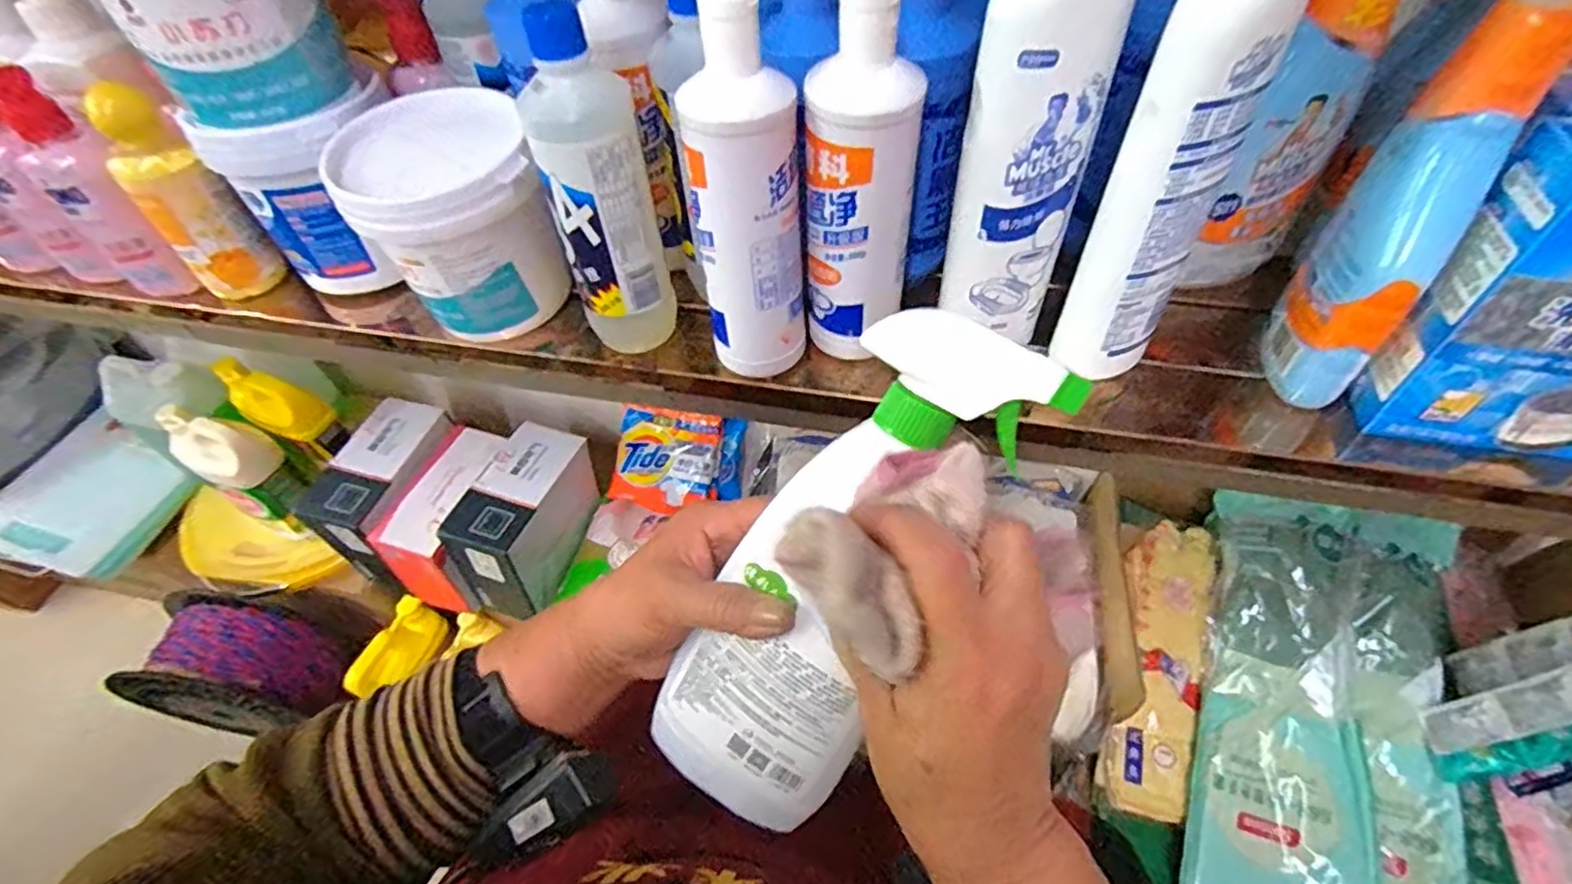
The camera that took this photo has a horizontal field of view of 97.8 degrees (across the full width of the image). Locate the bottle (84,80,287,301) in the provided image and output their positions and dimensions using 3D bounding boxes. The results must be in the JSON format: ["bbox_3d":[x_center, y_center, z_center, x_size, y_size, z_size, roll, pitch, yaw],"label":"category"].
[{"bbox_3d":[-0.435,-0.172,0.500,0.054,0.144,0.053,34,62,26],"label":"bottle"}]

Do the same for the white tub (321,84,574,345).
[{"bbox_3d":[-0.227,-0.147,0.477,0.111,0.124,0.133,-24,55,-14],"label":"white tub"}]

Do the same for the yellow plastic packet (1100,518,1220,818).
[{"bbox_3d":[0.423,0.236,0.771,0.093,0.054,0.324,16,55,15],"label":"yellow plastic packet"}]

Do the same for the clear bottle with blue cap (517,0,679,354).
[{"bbox_3d":[-0.111,-0.143,0.418,0.063,0.194,0.049,-15,53,-8],"label":"clear bottle with blue cap"}]

